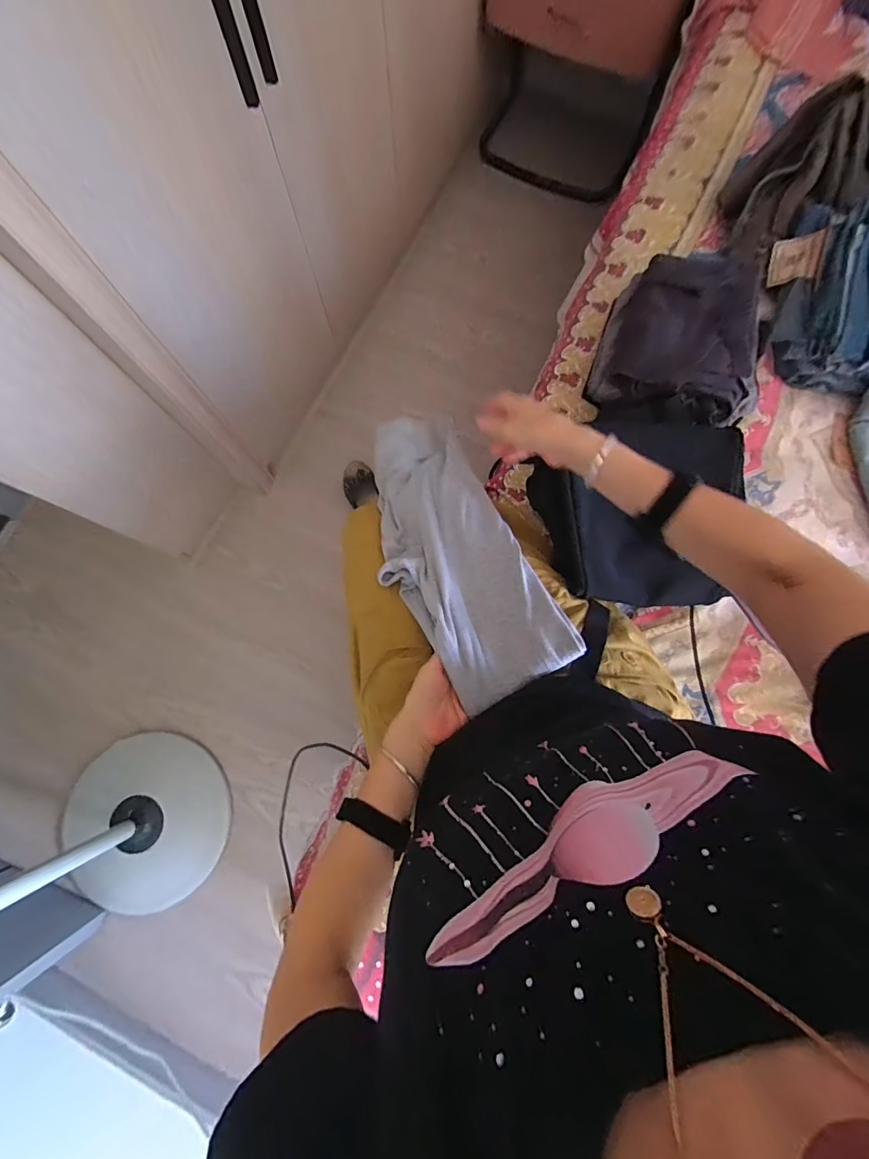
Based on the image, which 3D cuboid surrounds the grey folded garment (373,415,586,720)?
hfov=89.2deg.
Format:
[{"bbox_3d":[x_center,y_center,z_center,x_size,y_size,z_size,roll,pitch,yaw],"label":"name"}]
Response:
[{"bbox_3d":[0.016,-0.063,0.608,0.173,0.057,0.455,-20,58,-4],"label":"grey folded garment"}]

